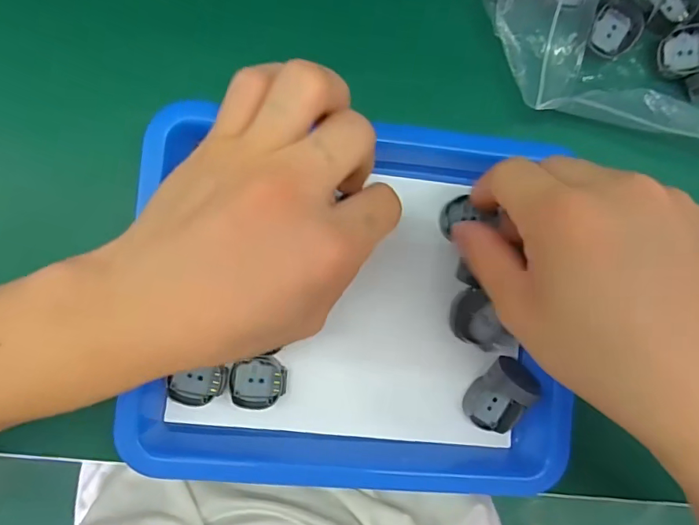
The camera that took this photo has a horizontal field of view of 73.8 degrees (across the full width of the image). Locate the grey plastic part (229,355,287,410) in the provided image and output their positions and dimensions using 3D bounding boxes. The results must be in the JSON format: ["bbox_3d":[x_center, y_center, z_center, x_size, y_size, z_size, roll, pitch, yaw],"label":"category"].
[{"bbox_3d":[-0.045,0.060,0.232,0.027,0.008,0.025,4,89,-5],"label":"grey plastic part"}]

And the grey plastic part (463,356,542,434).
[{"bbox_3d":[0.078,0.068,0.234,0.027,0.026,0.038,26,87,-4],"label":"grey plastic part"}]

